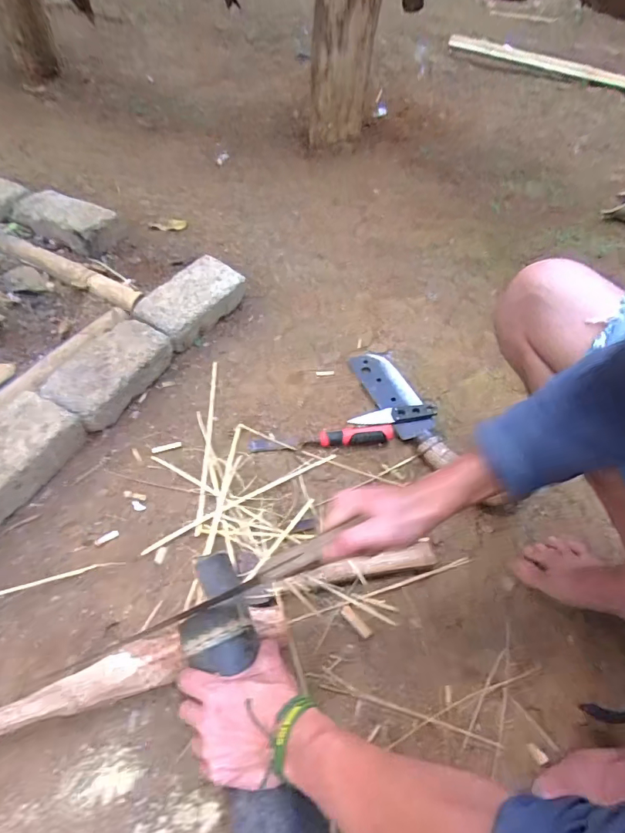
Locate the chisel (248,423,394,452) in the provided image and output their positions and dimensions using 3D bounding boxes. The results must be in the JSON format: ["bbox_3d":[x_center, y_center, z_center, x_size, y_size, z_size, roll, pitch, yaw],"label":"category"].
[{"bbox_3d":[0.016,0.033,0.746,0.241,0.023,0.033,-4,53,-7],"label":"chisel"}]

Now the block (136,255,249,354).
[{"bbox_3d":[-0.231,-0.226,0.871,0.112,0.057,0.215,31,58,14],"label":"block"}]

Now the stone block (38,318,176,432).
[{"bbox_3d":[-0.339,-0.072,0.762,0.120,0.076,0.207,27,57,11],"label":"stone block"}]

